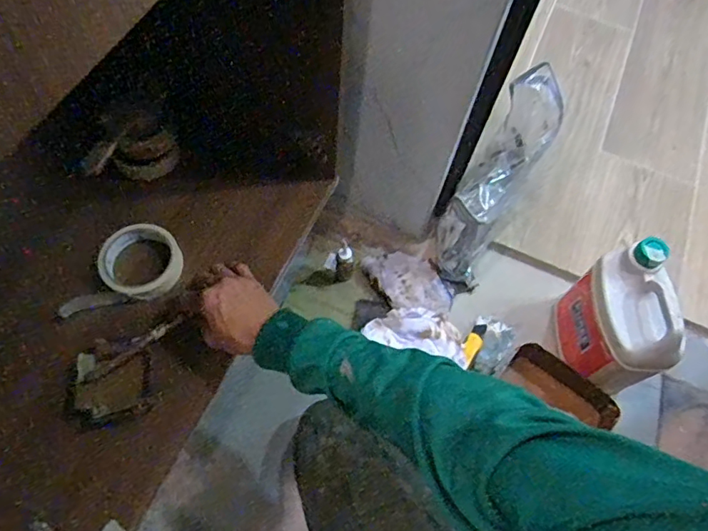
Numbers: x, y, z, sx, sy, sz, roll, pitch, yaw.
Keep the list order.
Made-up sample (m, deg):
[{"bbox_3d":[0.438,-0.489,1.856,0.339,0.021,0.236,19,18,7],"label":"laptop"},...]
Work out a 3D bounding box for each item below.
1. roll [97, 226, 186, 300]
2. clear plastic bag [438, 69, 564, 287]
[{"bbox_3d":[-0.264,-0.004,0.643,0.092,0.022,0.097,2,64,-3],"label":"roll"},{"bbox_3d":[0.239,-0.137,0.887,0.099,0.257,0.290,28,65,10],"label":"clear plastic bag"}]

